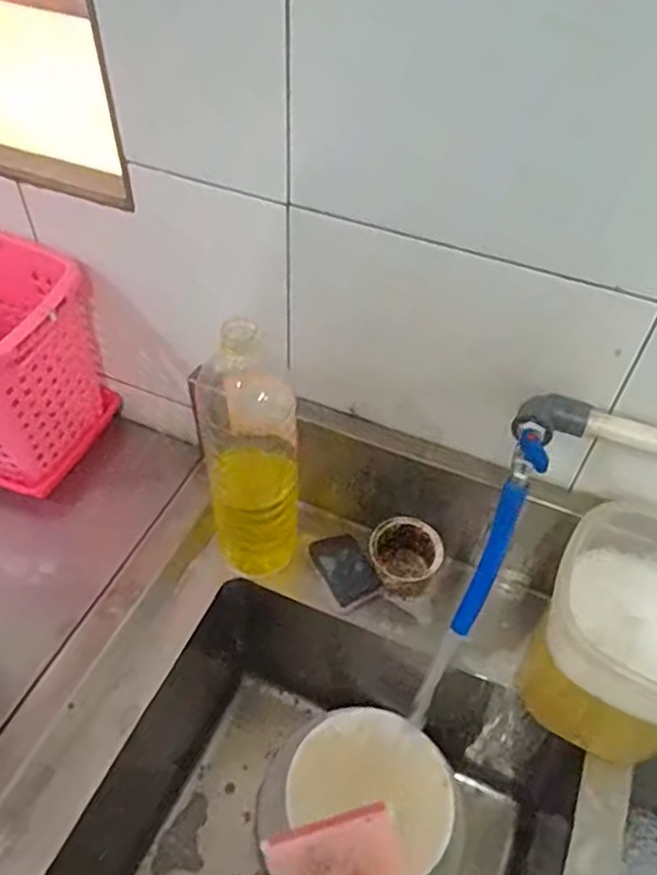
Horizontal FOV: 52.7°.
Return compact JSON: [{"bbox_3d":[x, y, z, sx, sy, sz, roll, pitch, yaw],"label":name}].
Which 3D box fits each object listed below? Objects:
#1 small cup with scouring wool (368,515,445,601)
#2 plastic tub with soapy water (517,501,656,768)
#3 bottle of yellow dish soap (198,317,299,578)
[{"bbox_3d":[0.081,0.133,0.715,0.074,0.055,0.074,1,48,-2],"label":"small cup with scouring wool"},{"bbox_3d":[0.269,0.172,0.589,0.156,0.180,0.158,21,50,16],"label":"plastic tub with soapy water"},{"bbox_3d":[-0.070,0.029,0.620,0.081,0.308,0.070,-8,49,-10],"label":"bottle of yellow dish soap"}]

